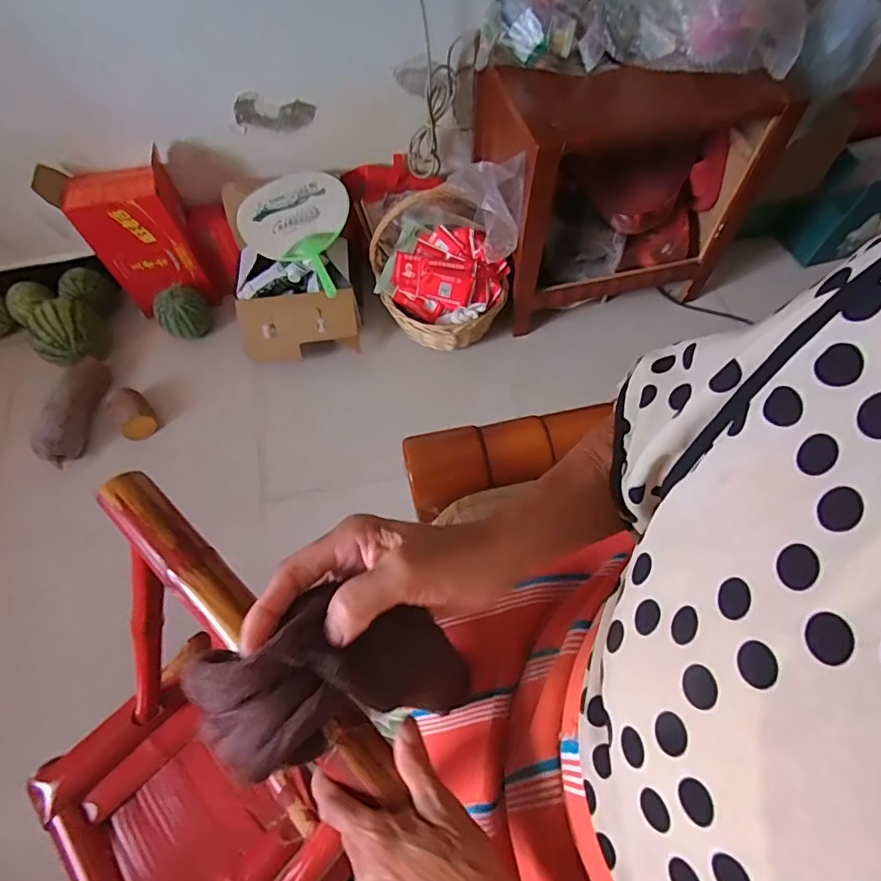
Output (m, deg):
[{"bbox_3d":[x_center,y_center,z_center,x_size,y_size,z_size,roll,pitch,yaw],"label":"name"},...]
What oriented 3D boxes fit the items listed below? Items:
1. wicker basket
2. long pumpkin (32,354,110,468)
[{"bbox_3d":[-0.019,-0.395,1.181,0.329,0.278,0.250,18,64,12],"label":"wicker basket"},{"bbox_3d":[-0.847,-0.075,1.196,0.076,0.080,0.252,5,62,5],"label":"long pumpkin"}]

